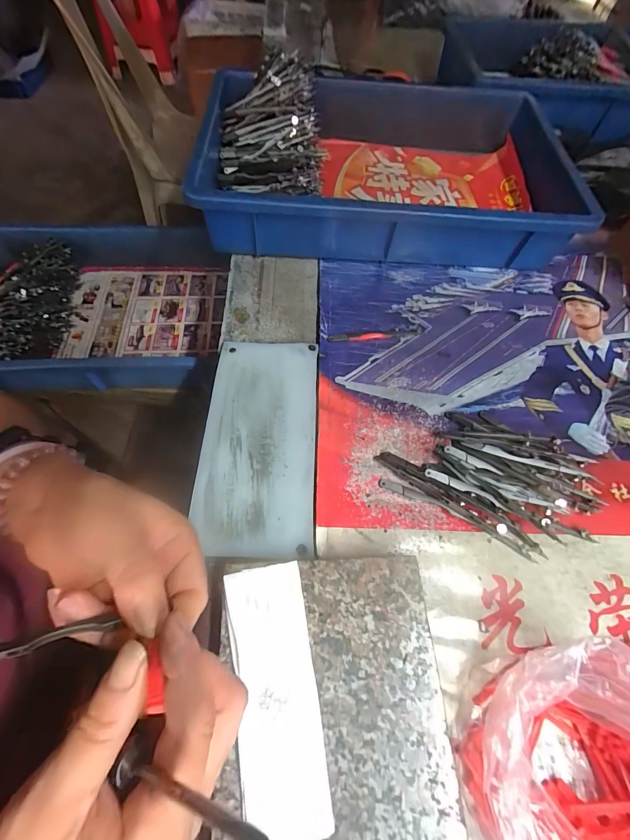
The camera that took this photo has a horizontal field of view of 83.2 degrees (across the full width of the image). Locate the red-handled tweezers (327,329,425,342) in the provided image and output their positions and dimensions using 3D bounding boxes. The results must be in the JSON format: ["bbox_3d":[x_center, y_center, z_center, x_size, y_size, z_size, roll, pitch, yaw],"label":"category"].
[{"bbox_3d":[0.064,-0.089,0.370,0.102,0.004,0.011,-7,63,-7],"label":"red-handled tweezers"}]

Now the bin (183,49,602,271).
[{"bbox_3d":[0.113,-0.321,0.448,0.478,0.078,0.306,2,62,-3],"label":"bin"}]

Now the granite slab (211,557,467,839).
[{"bbox_3d":[0.013,0.207,0.196,0.130,0.025,0.237,-2,63,-5],"label":"granite slab"}]

